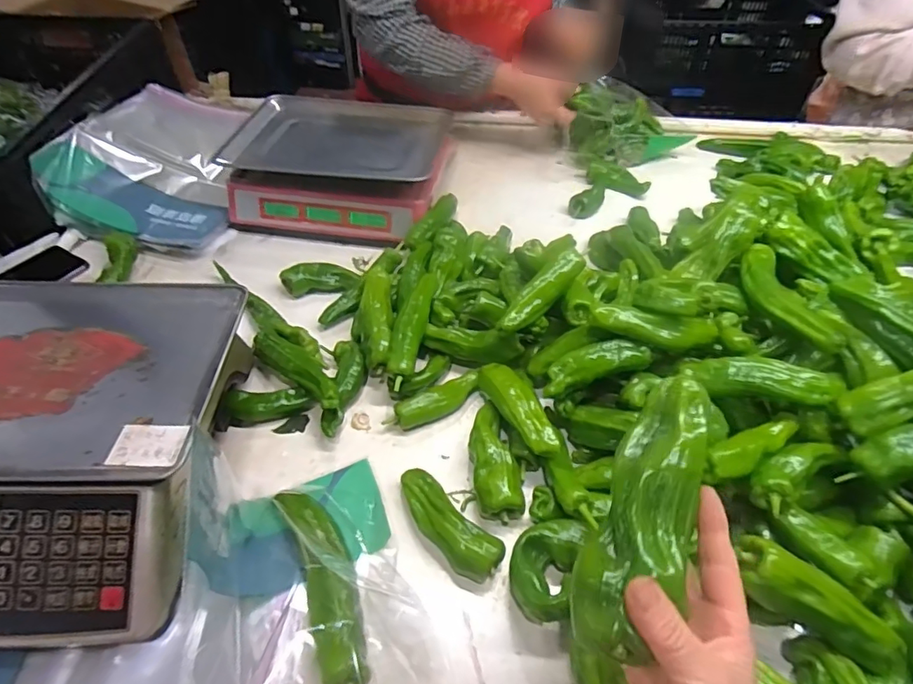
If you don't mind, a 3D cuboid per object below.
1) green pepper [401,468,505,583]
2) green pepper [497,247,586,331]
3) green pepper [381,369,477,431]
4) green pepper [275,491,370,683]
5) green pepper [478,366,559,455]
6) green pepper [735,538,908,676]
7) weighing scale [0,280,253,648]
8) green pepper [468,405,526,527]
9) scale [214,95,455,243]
[{"bbox_3d":[-0.011,0.169,0.504,0.049,0.040,0.130,-34,57,-28],"label":"green pepper"},{"bbox_3d":[0.097,-0.058,0.601,0.130,0.027,0.033,-44,60,-12],"label":"green pepper"},{"bbox_3d":[-0.023,0.067,0.605,0.116,0.027,0.032,-23,52,-20],"label":"green pepper"},{"bbox_3d":[-0.114,0.209,0.463,0.043,0.036,0.187,-17,51,-16],"label":"green pepper"},{"bbox_3d":[0.065,0.064,0.556,0.033,0.028,0.128,-21,52,-19],"label":"green pepper"},{"bbox_3d":[0.286,0.209,0.412,0.144,0.027,0.041,35,54,3],"label":"green pepper"},{"bbox_3d":[-0.379,0.093,0.507,0.357,0.124,0.333,2,48,0],"label":"weighing scale"},{"bbox_3d":[0.036,0.116,0.545,0.047,0.042,0.130,-6,48,-6],"label":"green pepper"},{"bbox_3d":[-0.181,-0.295,0.867,0.329,0.095,0.276,9,49,7],"label":"scale"}]

